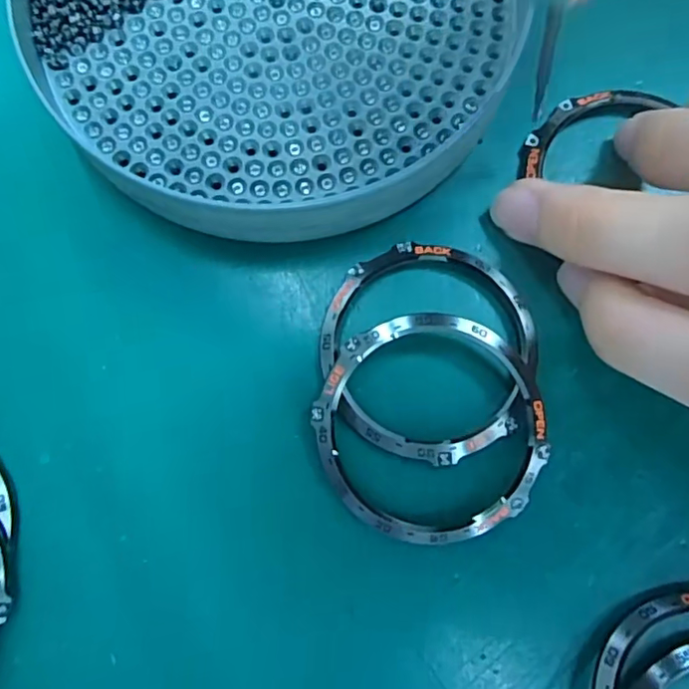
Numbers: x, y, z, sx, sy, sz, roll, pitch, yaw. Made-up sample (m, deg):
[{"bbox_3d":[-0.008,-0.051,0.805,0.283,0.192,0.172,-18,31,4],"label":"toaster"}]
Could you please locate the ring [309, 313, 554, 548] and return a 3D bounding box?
[{"bbox_3d":[0.018,0.017,0.117,0.047,0.006,0.047,0,80,1],"label":"ring"}]

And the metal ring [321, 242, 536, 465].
[{"bbox_3d":[0.018,0.001,0.123,0.046,0.004,0.046,0,80,1],"label":"metal ring"}]

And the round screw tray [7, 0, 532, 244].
[{"bbox_3d":[-0.015,-0.082,0.131,0.113,0.015,0.110,0,80,1],"label":"round screw tray"}]

